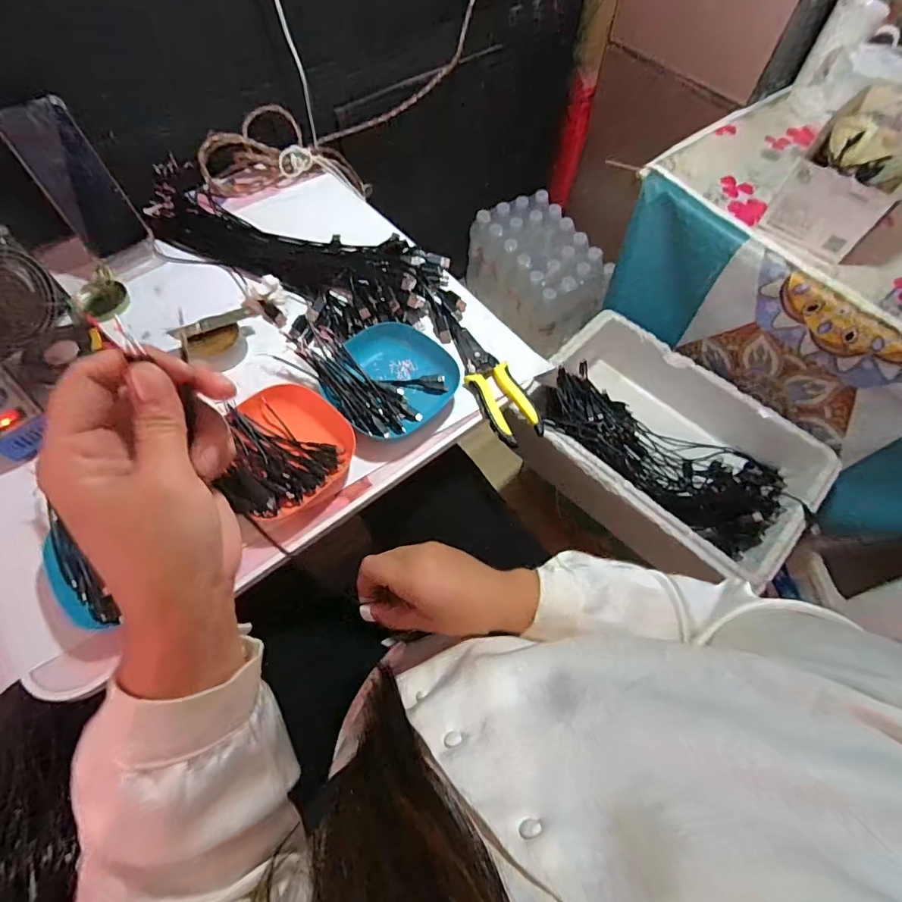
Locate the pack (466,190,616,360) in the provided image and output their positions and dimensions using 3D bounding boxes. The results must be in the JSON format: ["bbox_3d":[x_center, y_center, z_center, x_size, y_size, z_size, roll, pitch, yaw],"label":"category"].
[{"bbox_3d":[0.219,-0.438,1.177,0.216,0.179,0.362,-25,66,-14],"label":"pack"}]

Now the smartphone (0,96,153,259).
[{"bbox_3d":[-0.459,-0.332,0.579,0.011,0.164,0.078,24,57,42],"label":"smartphone"}]

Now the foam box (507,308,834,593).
[{"bbox_3d":[0.334,-0.003,0.775,0.425,0.143,0.286,42,69,18],"label":"foam box"}]

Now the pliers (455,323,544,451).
[{"bbox_3d":[0.047,-0.083,0.549,0.053,0.016,0.171,-21,65,-12],"label":"pliers"}]

